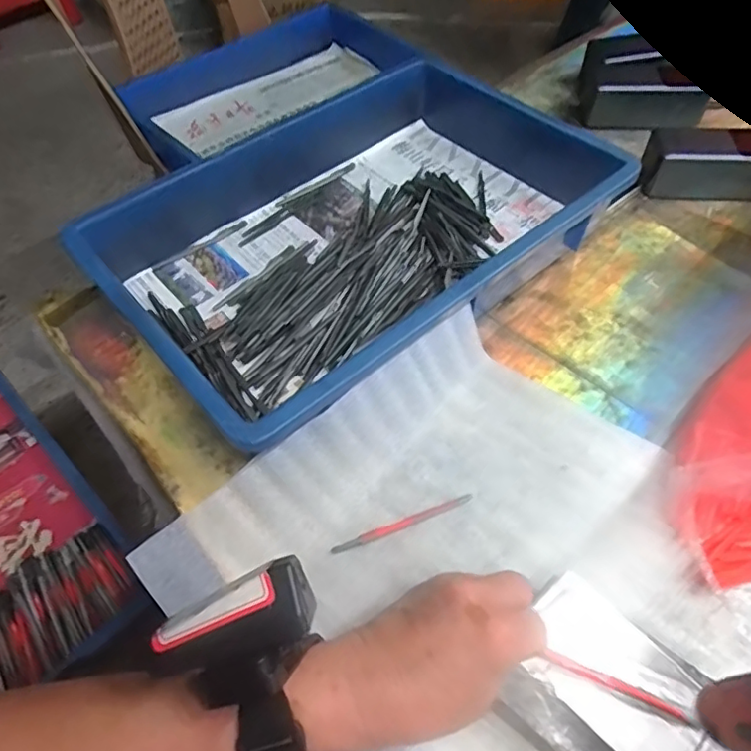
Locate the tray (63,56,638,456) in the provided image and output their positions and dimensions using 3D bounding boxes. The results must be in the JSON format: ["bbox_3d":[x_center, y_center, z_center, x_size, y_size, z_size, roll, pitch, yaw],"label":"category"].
[{"bbox_3d":[-0.012,-0.136,0.532,0.429,0.071,0.281,-36,61,-22],"label":"tray"}]

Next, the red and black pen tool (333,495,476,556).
[{"bbox_3d":[0.019,0.104,0.407,0.103,0.007,0.007,-20,56,-12],"label":"red and black pen tool"}]

